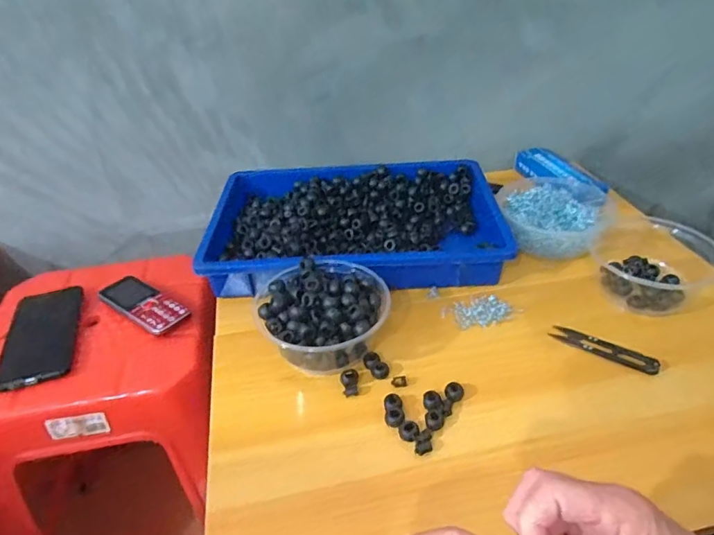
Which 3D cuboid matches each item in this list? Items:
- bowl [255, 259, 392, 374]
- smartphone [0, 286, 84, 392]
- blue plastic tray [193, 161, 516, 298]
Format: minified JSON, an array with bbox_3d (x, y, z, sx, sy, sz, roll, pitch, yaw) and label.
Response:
[{"bbox_3d":[-0.034,0.051,0.524,0.129,0.067,0.114,-12,37,-12],"label":"bowl"},{"bbox_3d":[-0.372,0.080,0.609,0.077,0.011,0.160,-13,37,-14],"label":"smartphone"},{"bbox_3d":[-0.004,-0.054,0.673,0.367,0.059,0.250,-4,36,-2],"label":"blue plastic tray"}]

